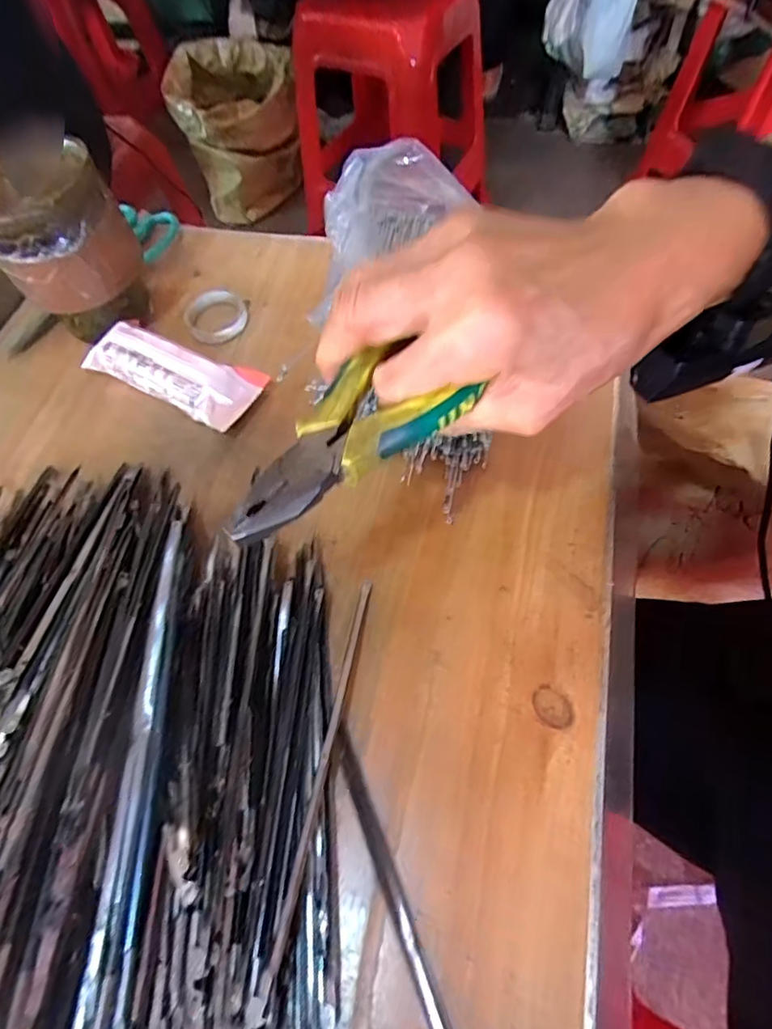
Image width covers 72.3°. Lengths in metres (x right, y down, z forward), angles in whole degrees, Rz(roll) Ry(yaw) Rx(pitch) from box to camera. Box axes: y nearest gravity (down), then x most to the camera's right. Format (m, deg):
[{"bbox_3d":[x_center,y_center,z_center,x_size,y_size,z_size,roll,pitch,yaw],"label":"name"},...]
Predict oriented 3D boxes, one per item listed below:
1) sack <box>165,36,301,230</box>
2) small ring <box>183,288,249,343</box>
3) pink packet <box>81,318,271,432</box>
[{"bbox_3d":[-0.407,-1.084,1.498,0.327,0.315,0.326,-10,60,-1],"label":"sack"},{"bbox_3d":[-0.130,-0.151,0.405,0.046,0.010,0.049,-2,60,3],"label":"small ring"},{"bbox_3d":[-0.146,-0.101,0.365,0.122,0.029,0.050,26,65,17],"label":"pink packet"}]

